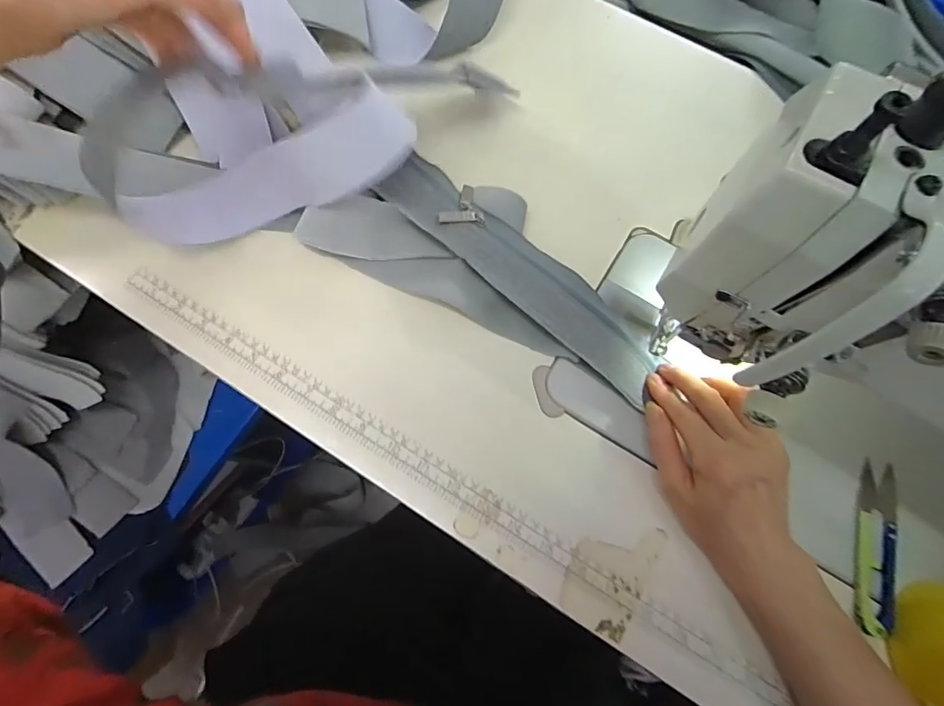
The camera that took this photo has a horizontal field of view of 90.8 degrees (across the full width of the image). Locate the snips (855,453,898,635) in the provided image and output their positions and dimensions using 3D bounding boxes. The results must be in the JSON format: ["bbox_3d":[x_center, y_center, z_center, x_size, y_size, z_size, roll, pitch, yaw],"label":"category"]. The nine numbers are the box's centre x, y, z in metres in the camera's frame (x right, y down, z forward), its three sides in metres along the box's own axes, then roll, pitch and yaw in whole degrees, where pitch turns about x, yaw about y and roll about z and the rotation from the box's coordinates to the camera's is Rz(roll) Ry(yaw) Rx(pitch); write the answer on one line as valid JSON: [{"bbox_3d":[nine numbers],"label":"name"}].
[{"bbox_3d":[0.279,0.132,0.320,0.025,0.012,0.112,18,73,4],"label":"snips"}]

